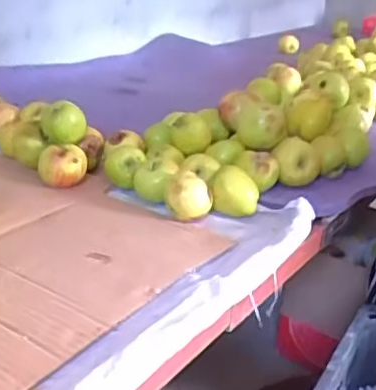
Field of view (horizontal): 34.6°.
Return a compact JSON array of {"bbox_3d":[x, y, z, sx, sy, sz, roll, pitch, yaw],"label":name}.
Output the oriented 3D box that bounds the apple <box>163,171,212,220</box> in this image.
[{"bbox_3d":[0.000,-0.004,0.736,0.057,0.048,0.058,4,25,0],"label":"apple"}]

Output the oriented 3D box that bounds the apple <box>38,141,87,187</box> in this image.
[{"bbox_3d":[-0.167,-0.042,0.798,0.058,0.048,0.051,-4,26,-18],"label":"apple"}]

